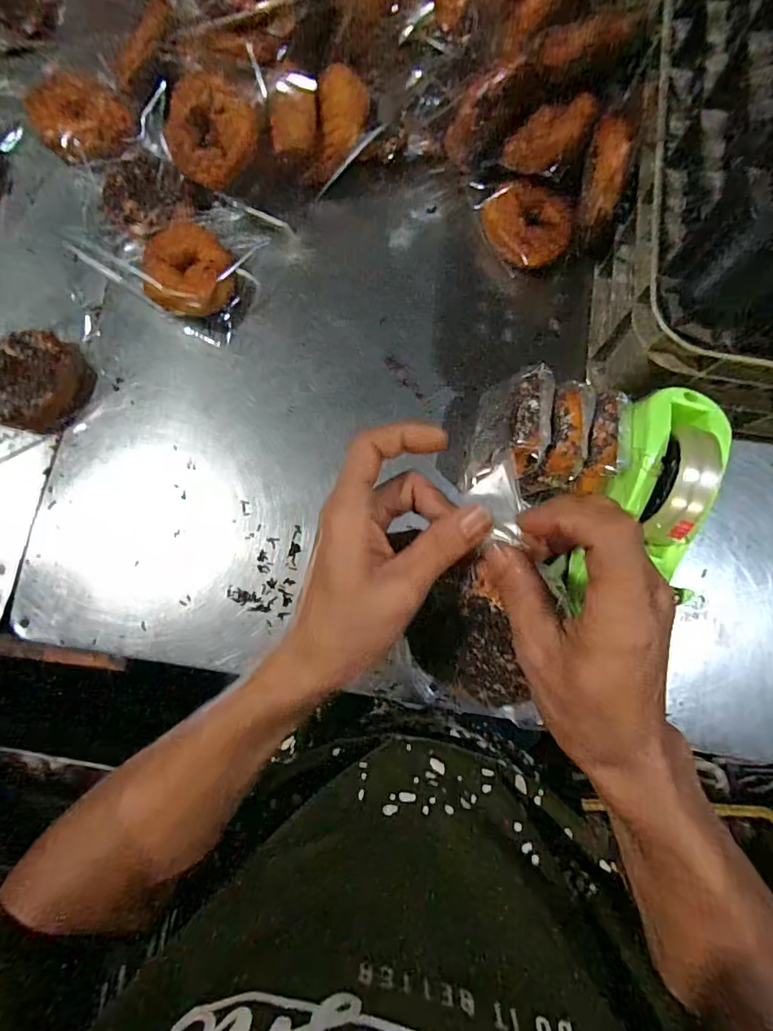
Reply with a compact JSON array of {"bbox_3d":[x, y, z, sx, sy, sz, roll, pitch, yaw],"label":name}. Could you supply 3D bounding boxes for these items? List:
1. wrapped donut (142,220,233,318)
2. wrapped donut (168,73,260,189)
[{"bbox_3d":[-0.197,-0.249,0.494,0.085,0.034,0.094,5,82,0],"label":"wrapped donut"},{"bbox_3d":[-0.171,-0.372,0.478,0.081,0.025,0.084,3,117,6],"label":"wrapped donut"}]

